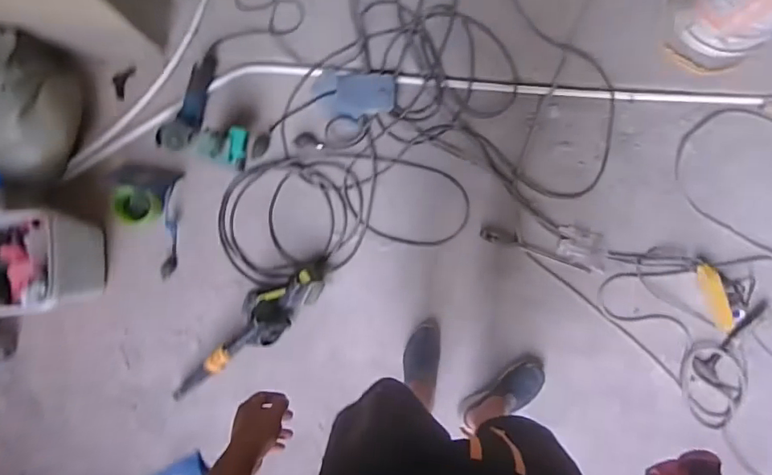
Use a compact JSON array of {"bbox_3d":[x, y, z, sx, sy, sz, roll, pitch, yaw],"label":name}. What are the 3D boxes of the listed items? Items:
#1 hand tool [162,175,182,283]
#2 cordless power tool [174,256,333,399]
[{"bbox_3d":[-0.690,-0.028,1.616,0.051,0.015,0.316,6,94,-13],"label":"hand tool"},{"bbox_3d":[-0.417,0.301,1.517,0.131,0.156,0.628,44,94,5],"label":"cordless power tool"}]

